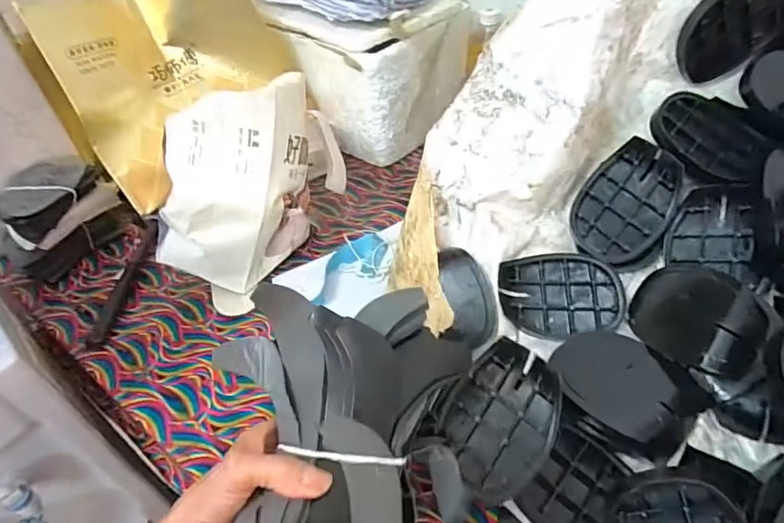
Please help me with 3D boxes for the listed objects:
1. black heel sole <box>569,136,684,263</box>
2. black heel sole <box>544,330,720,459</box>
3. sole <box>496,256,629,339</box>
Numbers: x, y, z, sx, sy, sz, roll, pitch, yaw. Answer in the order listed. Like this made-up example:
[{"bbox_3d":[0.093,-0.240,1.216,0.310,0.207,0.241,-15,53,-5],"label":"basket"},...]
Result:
[{"bbox_3d":[0.242,-0.060,0.510,0.091,0.021,0.118,40,97,25],"label":"black heel sole"},{"bbox_3d":[0.212,0.112,0.449,0.094,0.031,0.120,-37,52,-28],"label":"black heel sole"},{"bbox_3d":[0.173,0.033,0.510,0.114,0.020,0.087,-12,72,9],"label":"sole"}]

